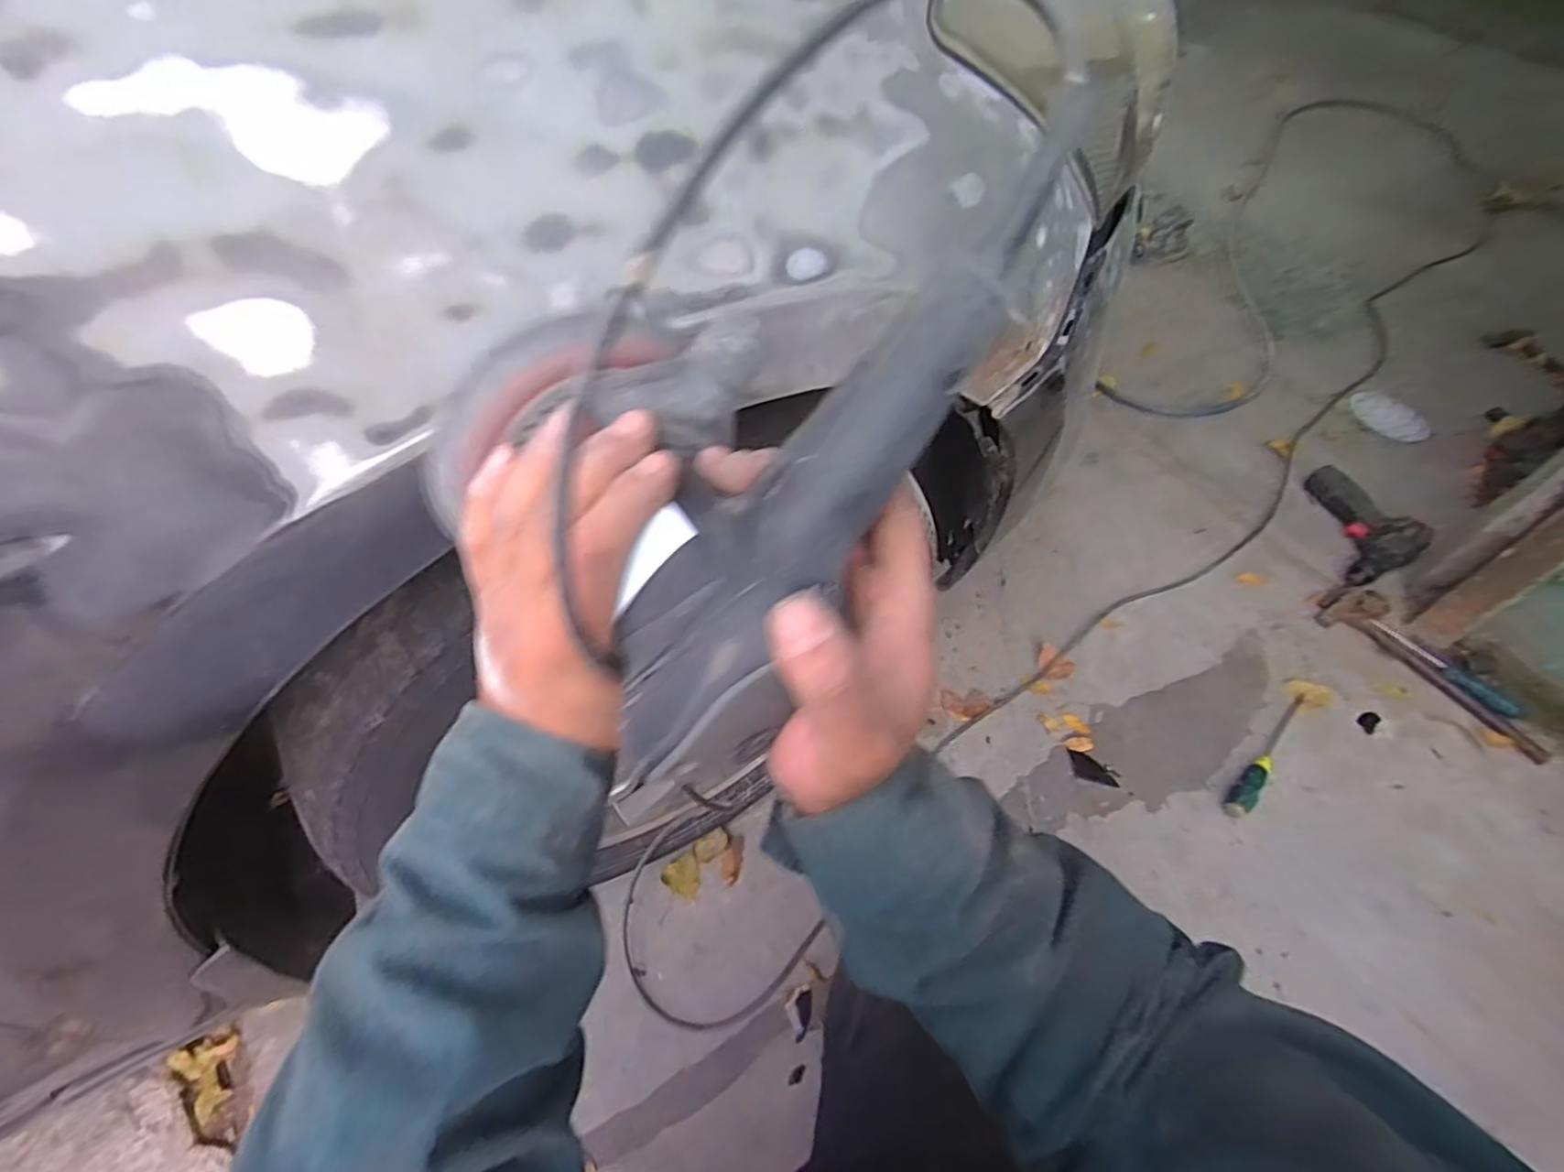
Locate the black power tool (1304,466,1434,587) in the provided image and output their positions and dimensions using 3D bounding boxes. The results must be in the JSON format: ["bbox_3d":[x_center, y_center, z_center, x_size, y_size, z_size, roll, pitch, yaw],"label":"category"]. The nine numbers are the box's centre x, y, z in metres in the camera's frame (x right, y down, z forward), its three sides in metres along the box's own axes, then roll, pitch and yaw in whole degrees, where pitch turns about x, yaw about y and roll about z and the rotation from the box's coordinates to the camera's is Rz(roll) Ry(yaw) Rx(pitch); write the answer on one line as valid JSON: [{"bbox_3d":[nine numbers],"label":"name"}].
[{"bbox_3d":[0.972,-0.110,1.143,0.086,0.090,0.226,7,54,2],"label":"black power tool"}]

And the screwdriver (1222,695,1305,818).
[{"bbox_3d":[0.679,0.238,0.961,0.230,0.029,0.030,-36,63,-25],"label":"screwdriver"}]

